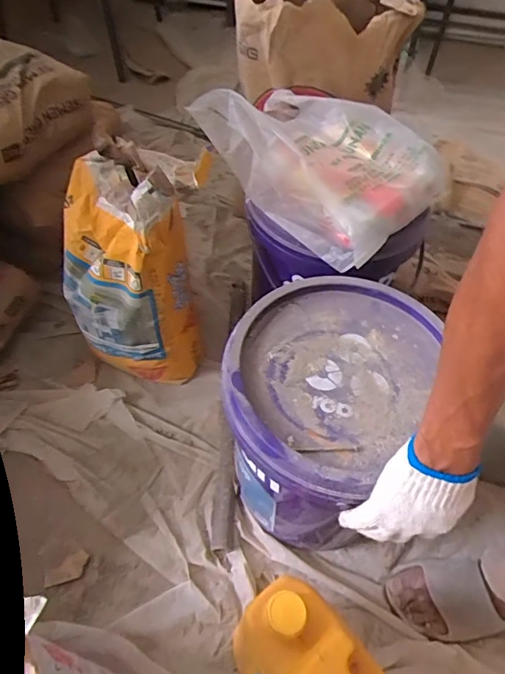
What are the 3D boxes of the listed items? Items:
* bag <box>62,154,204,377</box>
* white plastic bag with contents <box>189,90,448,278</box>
[{"bbox_3d":[-0.225,-0.121,0.874,0.213,0.410,0.235,-8,54,-8],"label":"bag"},{"bbox_3d":[0.112,-0.304,0.765,0.262,0.127,0.366,-35,62,-25],"label":"white plastic bag with contents"}]

